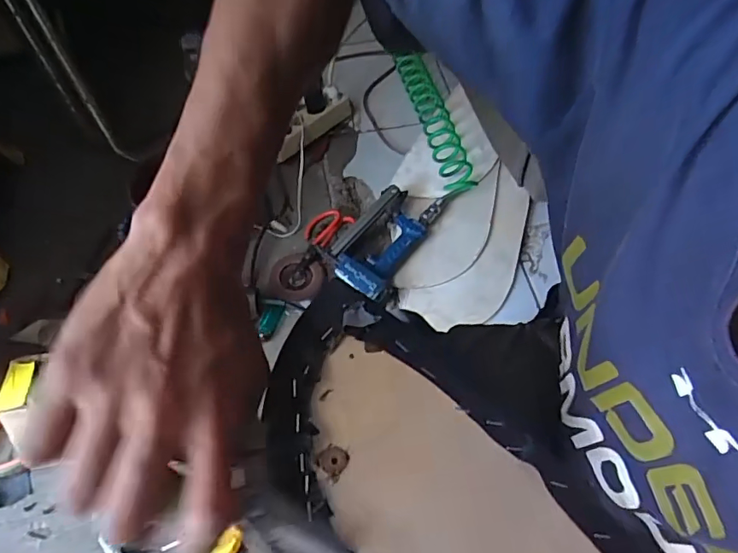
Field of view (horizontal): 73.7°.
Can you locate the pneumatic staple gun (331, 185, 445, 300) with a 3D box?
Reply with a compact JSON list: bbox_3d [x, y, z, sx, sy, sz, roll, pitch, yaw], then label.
[{"bbox_3d":[0.025,-0.066,0.846,0.120,0.047,0.240,25,61,15],"label":"pneumatic staple gun"}]

